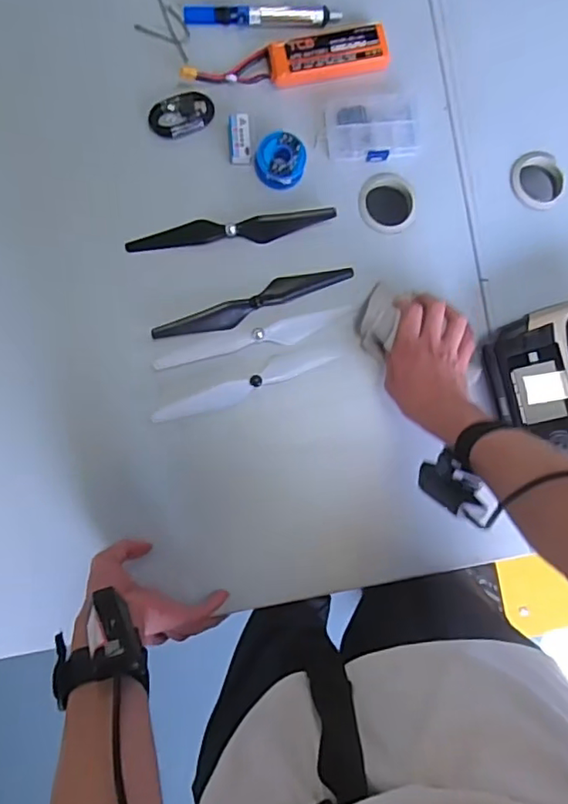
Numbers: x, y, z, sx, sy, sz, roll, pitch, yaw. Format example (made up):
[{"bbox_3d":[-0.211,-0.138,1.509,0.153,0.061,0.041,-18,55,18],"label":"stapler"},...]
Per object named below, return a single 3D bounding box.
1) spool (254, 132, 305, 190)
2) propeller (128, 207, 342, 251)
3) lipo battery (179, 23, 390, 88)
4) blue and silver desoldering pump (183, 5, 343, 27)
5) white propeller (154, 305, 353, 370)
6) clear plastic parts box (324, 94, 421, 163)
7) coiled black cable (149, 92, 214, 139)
[{"bbox_3d":[-0.004,-0.272,0.647,0.056,0.031,0.050,-7,88,-5],"label":"spool"},{"bbox_3d":[-0.059,-0.196,0.653,0.232,0.015,0.031,-7,88,-5],"label":"propeller"},{"bbox_3d":[0.002,-0.389,0.654,0.231,0.024,0.059,-11,88,-5],"label":"lipo battery"},{"bbox_3d":[-0.024,-0.444,0.659,0.177,0.016,0.023,-4,88,-5],"label":"blue and silver desoldering pump"},{"bbox_3d":[-0.032,-0.072,0.643,0.220,0.020,0.029,-12,88,-5],"label":"white propeller"},{"bbox_3d":[0.106,-0.318,0.669,0.112,0.014,0.072,-11,88,-5],"label":"clear plastic parts box"},{"bbox_3d":[-0.116,-0.326,0.650,0.073,0.008,0.040,-27,90,-5],"label":"coiled black cable"}]

